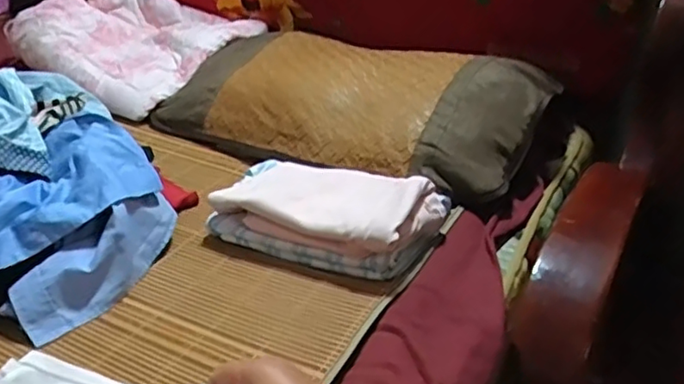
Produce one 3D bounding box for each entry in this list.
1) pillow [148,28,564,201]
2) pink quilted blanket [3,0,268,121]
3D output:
[{"bbox_3d":[0.006,-0.159,1.063,0.633,0.126,0.338,16,34,25],"label":"pillow"},{"bbox_3d":[-0.429,-0.326,1.328,0.424,0.131,0.365,22,37,33],"label":"pink quilted blanket"}]

